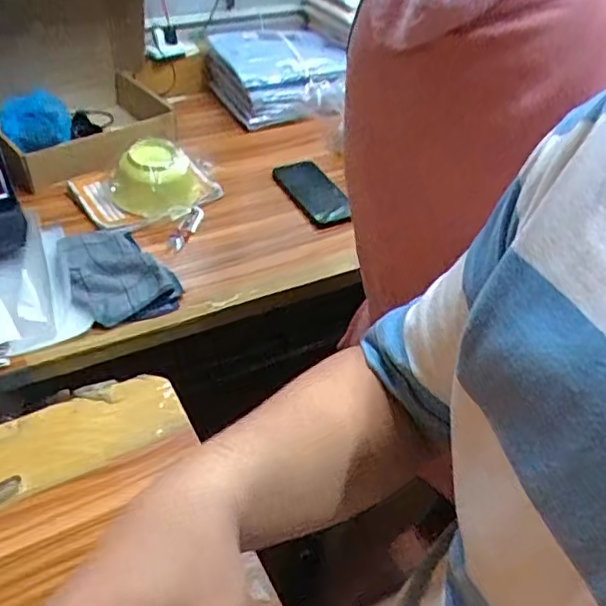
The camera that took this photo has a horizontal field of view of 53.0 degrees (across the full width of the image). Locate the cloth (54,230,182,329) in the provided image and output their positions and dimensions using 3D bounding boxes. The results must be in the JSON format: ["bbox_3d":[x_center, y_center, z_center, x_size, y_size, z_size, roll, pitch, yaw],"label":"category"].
[{"bbox_3d":[-0.253,-0.045,0.826,0.138,0.030,0.177,-17,47,-23],"label":"cloth"}]

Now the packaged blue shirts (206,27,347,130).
[{"bbox_3d":[-0.042,-0.481,1.284,0.267,0.111,0.236,-14,46,-20],"label":"packaged blue shirts"}]

